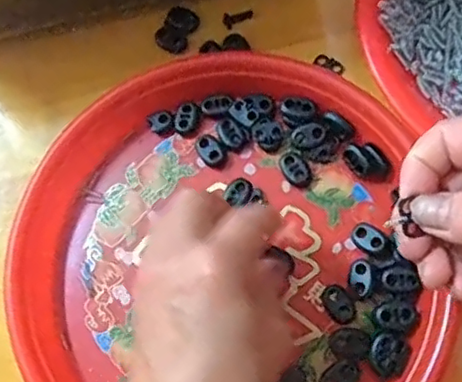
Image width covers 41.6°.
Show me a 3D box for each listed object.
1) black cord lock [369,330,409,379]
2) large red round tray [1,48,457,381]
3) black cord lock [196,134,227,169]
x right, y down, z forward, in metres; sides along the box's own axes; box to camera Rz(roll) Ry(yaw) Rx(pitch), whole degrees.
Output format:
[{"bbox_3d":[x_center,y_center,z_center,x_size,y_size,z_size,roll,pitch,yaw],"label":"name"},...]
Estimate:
[{"bbox_3d":[0.081,0.084,0.310,0.017,0.014,0.021,15,77,13],"label":"black cord lock"},{"bbox_3d":[-0.009,0.044,0.336,0.219,0.041,0.236,-2,73,8],"label":"large red round tray"},{"bbox_3d":[-0.012,-0.024,0.361,0.014,0.006,0.023,-43,72,-5],"label":"black cord lock"}]

